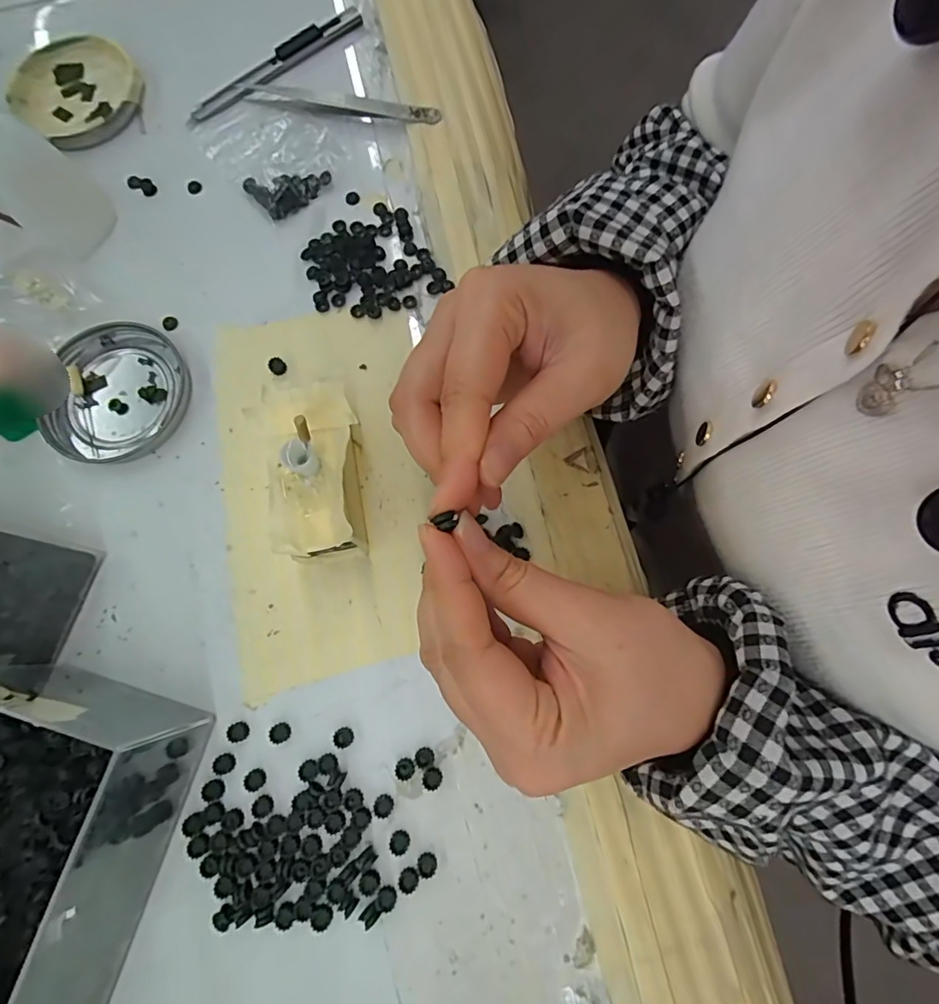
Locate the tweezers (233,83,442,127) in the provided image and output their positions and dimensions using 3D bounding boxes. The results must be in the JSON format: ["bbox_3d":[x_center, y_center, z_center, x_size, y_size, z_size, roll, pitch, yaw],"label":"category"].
[{"bbox_3d":[-0.083,-0.245,0.317,0.129,0.009,0.014,14,77,5],"label":"tweezers"}]

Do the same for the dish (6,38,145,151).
[{"bbox_3d":[-0.250,-0.263,0.327,0.082,0.010,0.073,41,81,10],"label":"dish"}]

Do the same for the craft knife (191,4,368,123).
[{"bbox_3d":[-0.124,-0.281,0.329,0.130,0.010,0.013,-39,79,-8],"label":"craft knife"}]

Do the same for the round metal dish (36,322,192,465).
[{"bbox_3d":[-0.191,-0.059,0.280,0.072,0.009,0.078,0,77,1],"label":"round metal dish"}]

